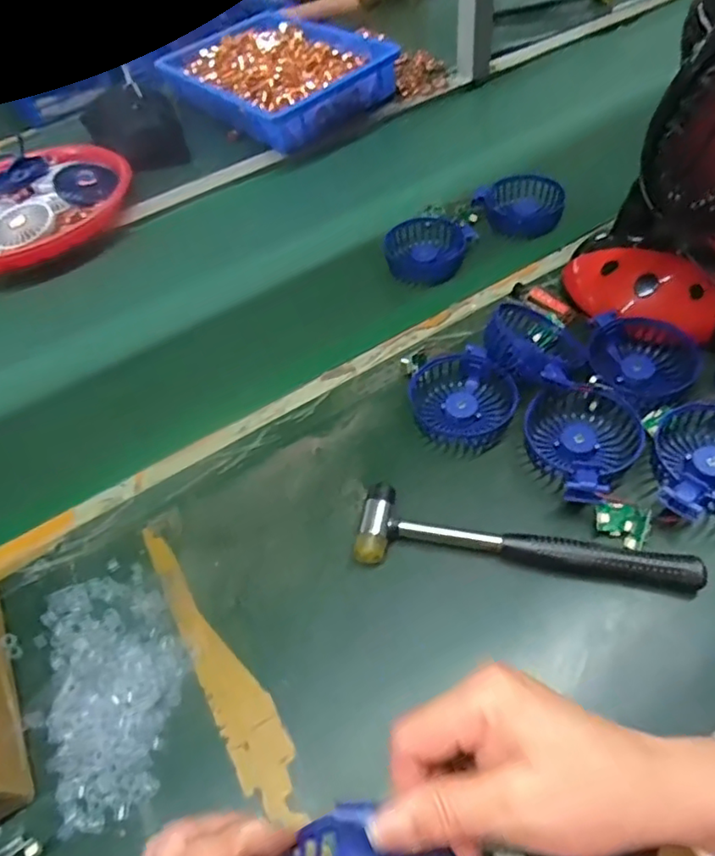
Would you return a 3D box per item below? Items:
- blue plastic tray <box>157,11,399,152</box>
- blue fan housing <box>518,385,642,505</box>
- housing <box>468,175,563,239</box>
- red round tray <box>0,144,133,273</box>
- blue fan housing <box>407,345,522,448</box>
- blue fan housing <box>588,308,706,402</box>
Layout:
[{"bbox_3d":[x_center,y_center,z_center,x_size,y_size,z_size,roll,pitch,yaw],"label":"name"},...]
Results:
[{"bbox_3d":[-0.131,-0.555,0.901,0.261,0.061,0.347,-36,56,-19],"label":"blue plastic tray"},{"bbox_3d":[0.180,0.006,0.476,0.090,0.028,0.106,33,63,28],"label":"blue fan housing"},{"bbox_3d":[0.197,-0.274,0.707,0.103,0.035,0.103,8,54,13],"label":"housing"},{"bbox_3d":[-0.452,-0.306,0.783,0.278,0.035,0.231,-27,54,-13],"label":"red round tray"},{"bbox_3d":[0.094,-0.025,0.514,0.087,0.031,0.084,-28,54,-14],"label":"blue fan housing"},{"bbox_3d":[0.249,-0.067,0.508,0.082,0.027,0.090,-4,52,5],"label":"blue fan housing"}]

